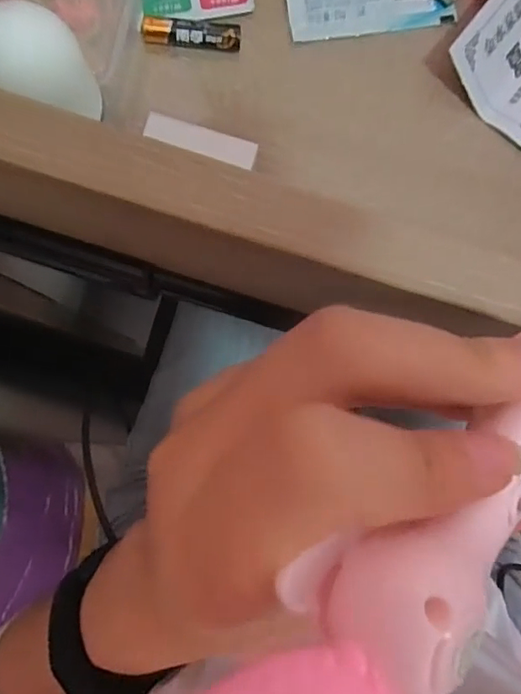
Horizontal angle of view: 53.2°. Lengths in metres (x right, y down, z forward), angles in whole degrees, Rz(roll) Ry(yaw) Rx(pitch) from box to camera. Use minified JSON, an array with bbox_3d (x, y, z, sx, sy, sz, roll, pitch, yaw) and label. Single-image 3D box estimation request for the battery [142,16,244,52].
[{"bbox_3d":[-0.030,-0.137,0.228,0.042,0.009,0.012,2,83,-3],"label":"battery"}]

